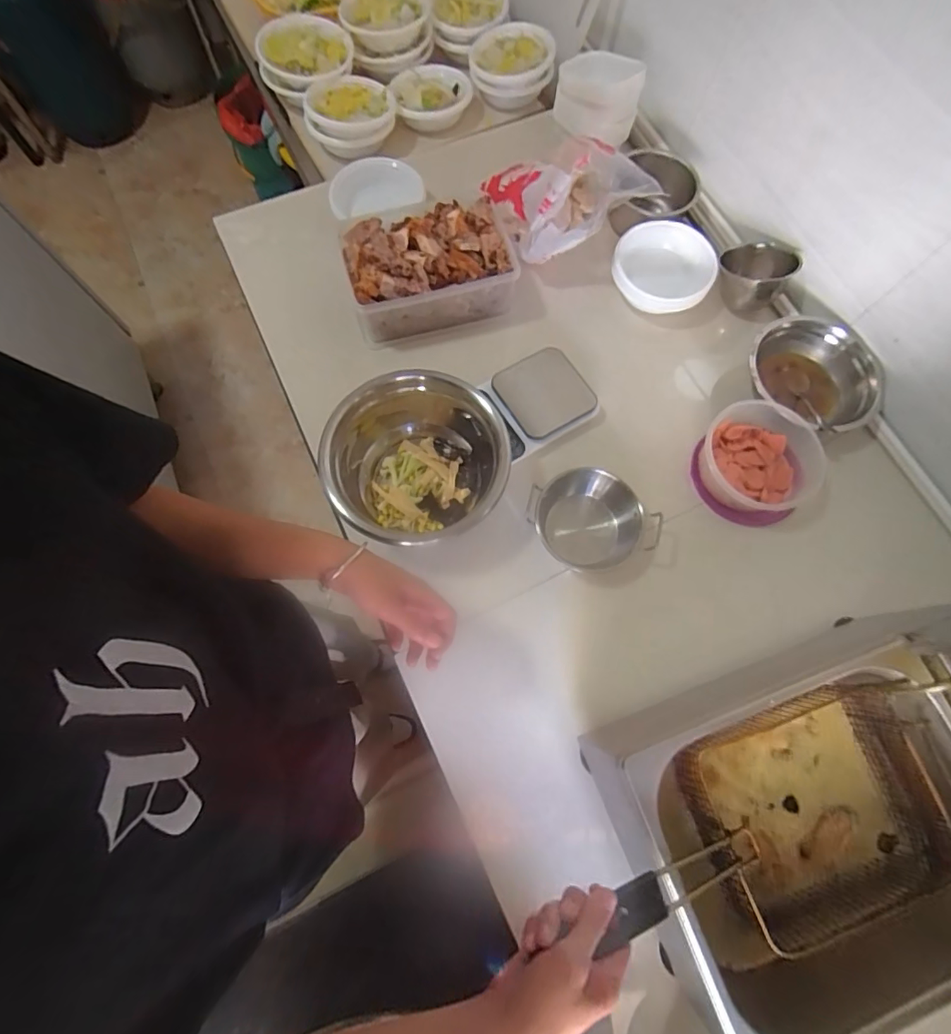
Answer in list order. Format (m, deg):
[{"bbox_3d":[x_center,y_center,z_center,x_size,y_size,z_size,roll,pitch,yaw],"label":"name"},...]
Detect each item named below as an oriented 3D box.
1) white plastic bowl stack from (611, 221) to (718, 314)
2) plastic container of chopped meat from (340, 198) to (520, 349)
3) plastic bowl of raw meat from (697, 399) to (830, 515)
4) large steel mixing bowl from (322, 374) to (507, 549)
[{"bbox_3d":[0.299,-0.398,0.802,0.157,0.063,0.146,17,73,4],"label":"white plastic bowl stack"},{"bbox_3d":[-0.072,-0.386,0.768,0.244,0.090,0.174,-15,73,-6],"label":"plastic container of chopped meat"},{"bbox_3d":[0.397,-0.076,0.695,0.153,0.061,0.157,0,72,-1],"label":"plastic bowl of raw meat"},{"bbox_3d":[-0.070,-0.064,0.660,0.202,0.105,0.221,0,72,-1],"label":"large steel mixing bowl"}]

